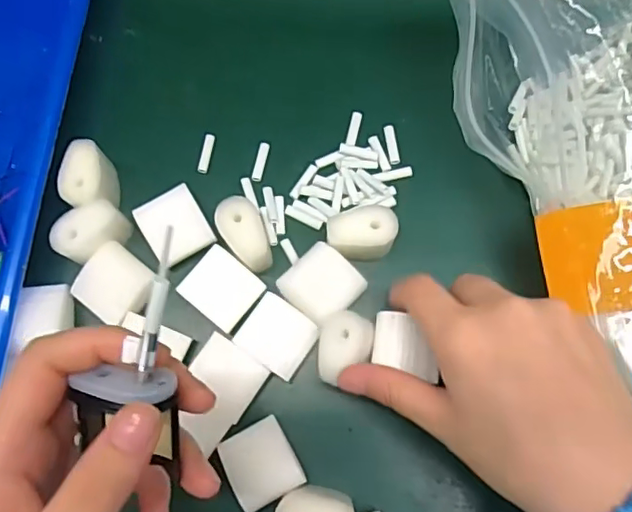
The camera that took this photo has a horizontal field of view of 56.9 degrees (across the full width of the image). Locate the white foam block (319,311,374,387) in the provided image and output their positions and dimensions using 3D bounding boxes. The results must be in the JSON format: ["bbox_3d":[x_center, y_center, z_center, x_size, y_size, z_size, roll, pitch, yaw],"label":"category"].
[{"bbox_3d":[0.015,0.046,0.290,0.027,0.018,0.034,3,76,2],"label":"white foam block"}]

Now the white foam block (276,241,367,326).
[{"bbox_3d":[0.003,0.016,0.311,0.036,0.021,0.035,43,81,10],"label":"white foam block"}]

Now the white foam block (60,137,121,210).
[{"bbox_3d":[-0.124,-0.041,0.322,0.022,0.034,0.035,-5,76,0],"label":"white foam block"}]

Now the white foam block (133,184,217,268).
[{"bbox_3d":[-0.077,-0.015,0.321,0.033,0.016,0.037,-32,78,-7],"label":"white foam block"}]

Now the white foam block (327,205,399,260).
[{"bbox_3d":[0.024,-0.011,0.313,0.035,0.027,0.025,0,76,1],"label":"white foam block"}]

